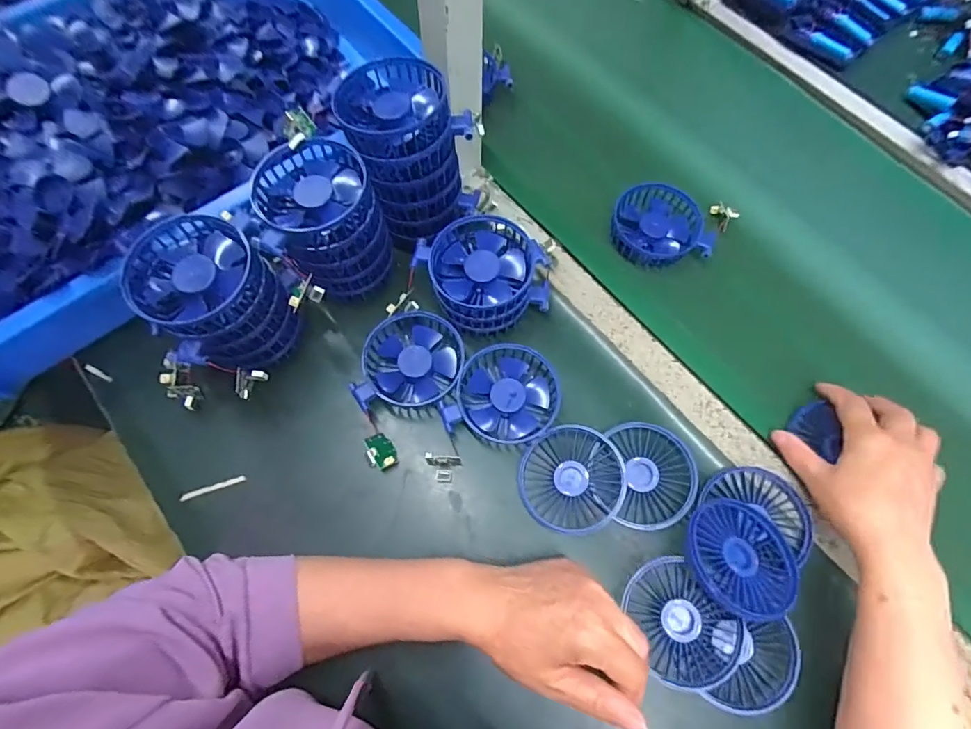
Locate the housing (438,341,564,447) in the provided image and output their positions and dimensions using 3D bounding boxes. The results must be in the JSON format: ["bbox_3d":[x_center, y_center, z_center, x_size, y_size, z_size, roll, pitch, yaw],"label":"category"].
[{"bbox_3d":[0.020,0.029,0.431,0.088,0.040,0.088,1,68,-2],"label":"housing"}]

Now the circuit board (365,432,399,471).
[{"bbox_3d":[-0.090,0.076,0.419,0.028,0.015,0.031,-23,85,-47],"label":"circuit board"}]

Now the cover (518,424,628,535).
[{"bbox_3d":[0.074,0.098,0.411,0.084,0.024,0.087,13,79,7],"label":"cover"}]

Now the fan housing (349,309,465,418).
[{"bbox_3d":[-0.066,0.002,0.441,0.089,0.039,0.097,1,68,-2],"label":"fan housing"}]

